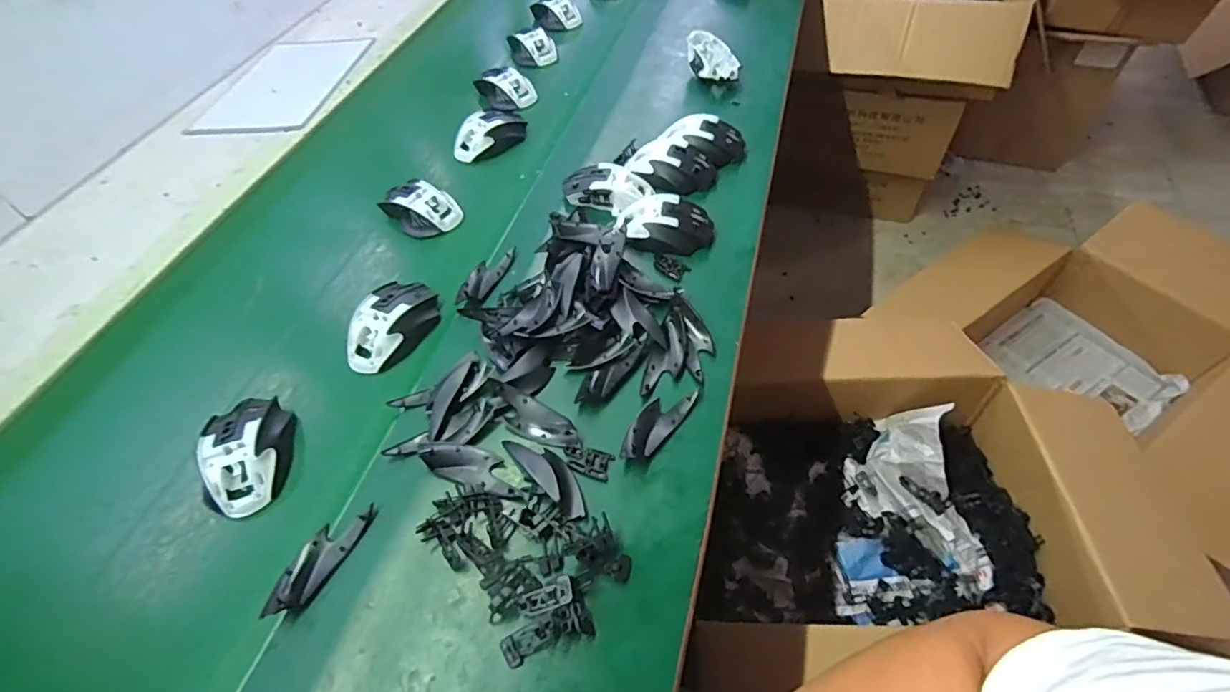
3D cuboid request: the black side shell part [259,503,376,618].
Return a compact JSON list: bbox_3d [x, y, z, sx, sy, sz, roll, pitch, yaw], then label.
[{"bbox_3d":[-0.240,0.167,0.442,0.031,0.017,0.098,21,60,20],"label":"black side shell part"}]

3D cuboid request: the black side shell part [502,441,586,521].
[{"bbox_3d":[-0.058,0.107,0.477,0.031,0.014,0.097,-39,59,-19],"label":"black side shell part"}]

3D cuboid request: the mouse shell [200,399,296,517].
[{"bbox_3d":[-0.333,0.093,0.498,0.065,0.035,0.108,-18,55,-5],"label":"mouse shell"}]

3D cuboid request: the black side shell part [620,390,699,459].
[{"bbox_3d":[0.037,0.068,0.507,0.033,0.015,0.097,32,64,26],"label":"black side shell part"}]

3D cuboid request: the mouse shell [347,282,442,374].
[{"bbox_3d":[-0.234,-0.026,0.577,0.070,0.029,0.115,10,57,14],"label":"mouse shell"}]

